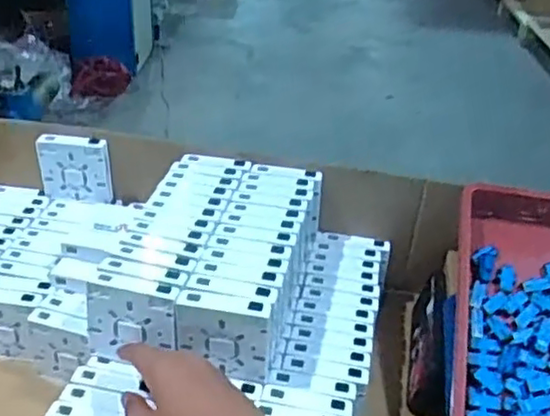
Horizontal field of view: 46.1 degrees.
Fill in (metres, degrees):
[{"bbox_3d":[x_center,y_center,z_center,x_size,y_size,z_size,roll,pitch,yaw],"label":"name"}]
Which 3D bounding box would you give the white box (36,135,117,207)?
[{"bbox_3d":[-0.253,-0.050,0.825,0.089,0.088,0.021,7,34,3],"label":"white box"}]

